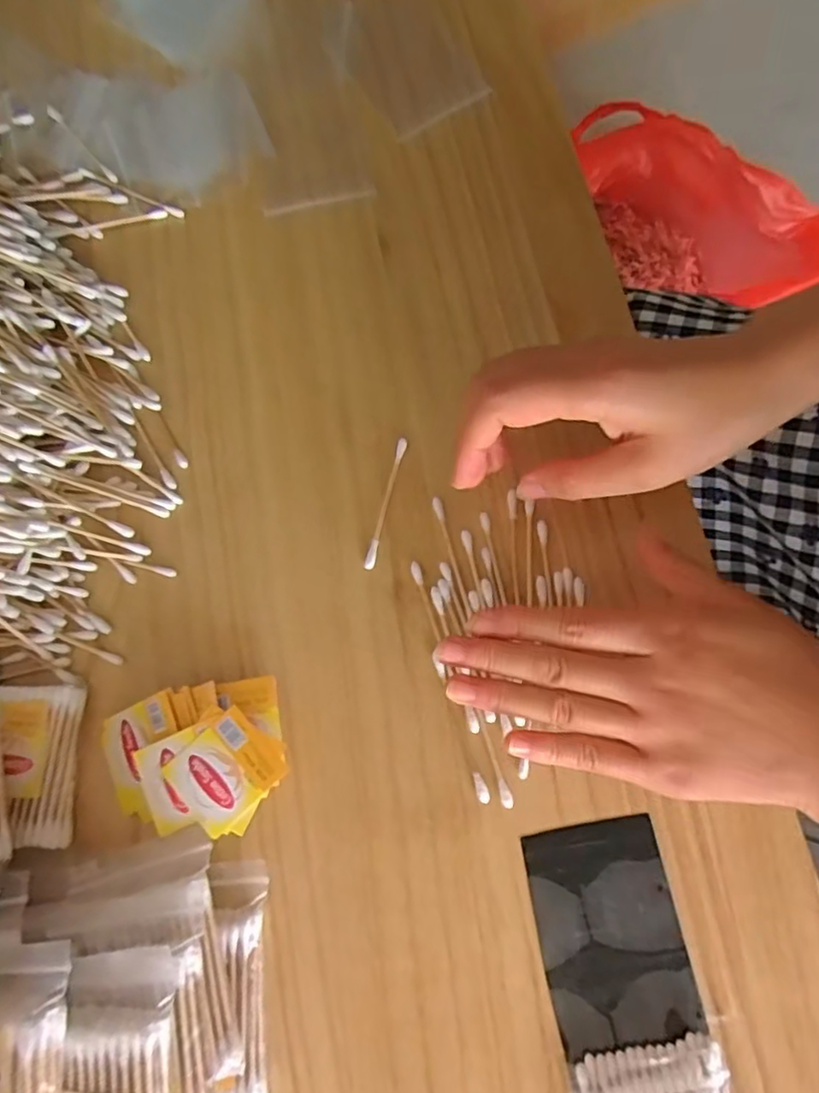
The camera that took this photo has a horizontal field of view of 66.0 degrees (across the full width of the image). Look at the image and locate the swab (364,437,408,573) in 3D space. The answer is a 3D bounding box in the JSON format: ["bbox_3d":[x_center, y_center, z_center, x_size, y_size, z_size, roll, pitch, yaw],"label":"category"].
[{"bbox_3d":[-0.012,-0.023,0.327,0.005,0.004,0.071,14,76,5],"label":"swab"}]

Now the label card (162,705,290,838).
[{"bbox_3d":[-0.082,0.100,0.282,0.043,0.004,0.038,-43,80,-11],"label":"label card"}]

